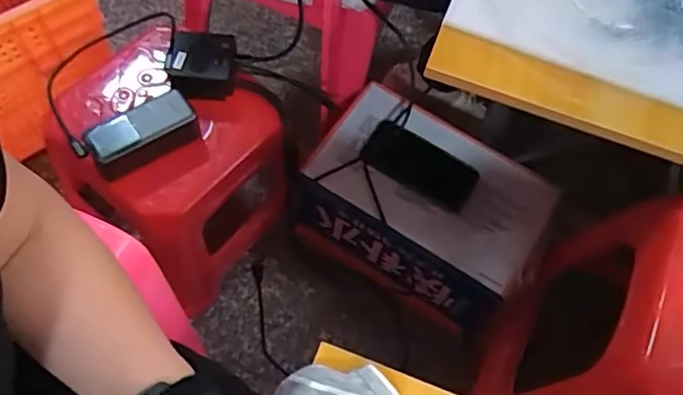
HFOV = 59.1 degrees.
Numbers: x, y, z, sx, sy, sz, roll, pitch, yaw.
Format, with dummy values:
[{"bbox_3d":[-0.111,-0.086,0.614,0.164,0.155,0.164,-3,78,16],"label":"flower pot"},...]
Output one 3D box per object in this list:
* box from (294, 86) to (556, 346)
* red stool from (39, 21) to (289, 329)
[{"bbox_3d":[0.119,0.020,0.922,0.325,0.171,0.220,31,66,10],"label":"box"},{"bbox_3d":[-0.234,-0.037,0.899,0.263,0.336,0.222,39,67,13],"label":"red stool"}]

